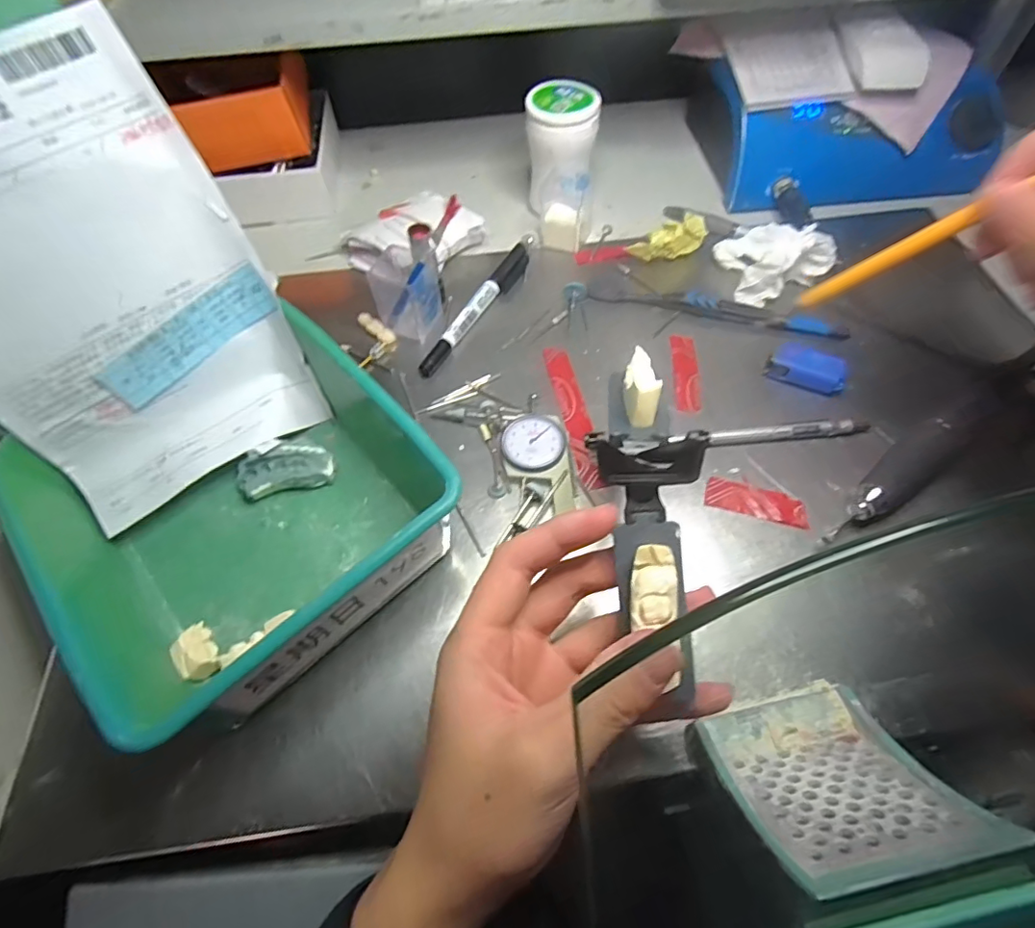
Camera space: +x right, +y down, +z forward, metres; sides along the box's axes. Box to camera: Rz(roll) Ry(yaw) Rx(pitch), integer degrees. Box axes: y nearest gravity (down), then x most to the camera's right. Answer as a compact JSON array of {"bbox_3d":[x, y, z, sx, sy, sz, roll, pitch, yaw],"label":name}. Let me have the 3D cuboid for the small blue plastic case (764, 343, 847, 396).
[{"bbox_3d":[0.184,-0.061,0.346,0.046,0.019,0.019,18,61,12],"label":"small blue plastic case"}]

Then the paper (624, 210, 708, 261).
[{"bbox_3d":[0.114,-0.168,0.409,0.034,0.023,0.054,38,67,22],"label":"paper"}]

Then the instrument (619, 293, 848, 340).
[{"bbox_3d":[0.150,-0.106,0.376,0.151,0.010,0.011,13,60,9],"label":"instrument"}]

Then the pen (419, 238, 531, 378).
[{"bbox_3d":[-0.028,-0.112,0.385,0.014,0.011,0.137,26,63,16],"label":"pen"}]

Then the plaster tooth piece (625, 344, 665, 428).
[{"bbox_3d":[0.056,-0.037,0.250,0.014,0.017,0.053,4,36,4],"label":"plaster tooth piece"}]

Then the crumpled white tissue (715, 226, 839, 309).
[{"bbox_3d":[0.178,-0.150,0.388,0.066,0.031,0.059,-23,61,-12],"label":"crumpled white tissue"}]

